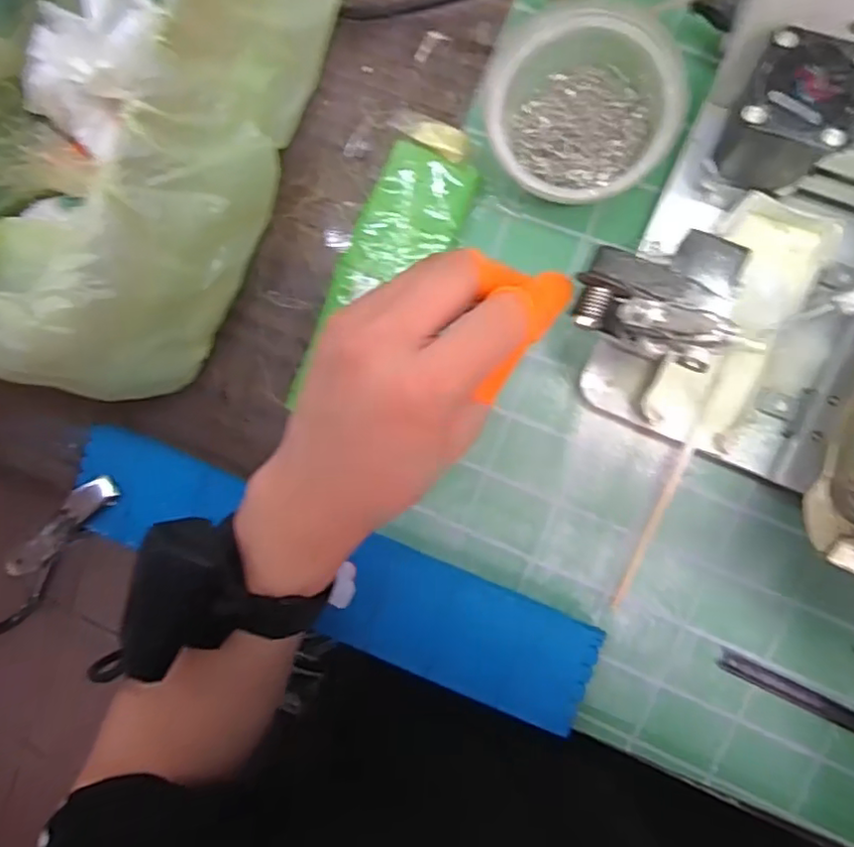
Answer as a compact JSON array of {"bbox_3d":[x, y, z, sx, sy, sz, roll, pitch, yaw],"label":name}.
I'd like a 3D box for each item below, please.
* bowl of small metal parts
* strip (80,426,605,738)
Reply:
[{"bbox_3d":[0.084,-0.170,0.338,0.096,0.054,0.101,0,93,10],"label":"bowl of small metal parts"},{"bbox_3d":[-0.069,0.093,0.389,0.344,0.022,0.066,20,78,10],"label":"strip"}]

